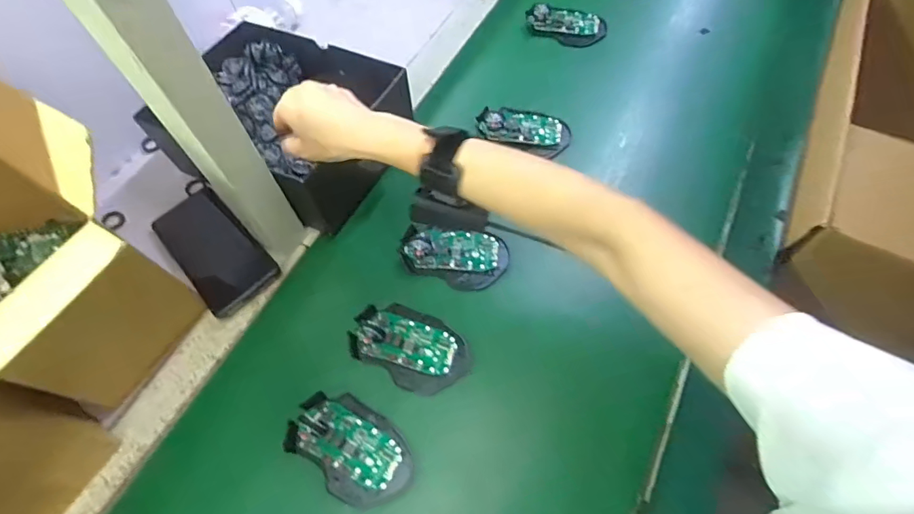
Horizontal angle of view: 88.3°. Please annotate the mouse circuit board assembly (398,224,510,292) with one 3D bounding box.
[{"bbox_3d":[-0.003,-0.001,0.497,0.111,0.020,0.066,5,70,1],"label":"mouse circuit board assembly"}]

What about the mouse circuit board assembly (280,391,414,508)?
[{"bbox_3d":[-0.095,0.168,0.418,0.113,0.029,0.071,36,69,18],"label":"mouse circuit board assembly"}]

